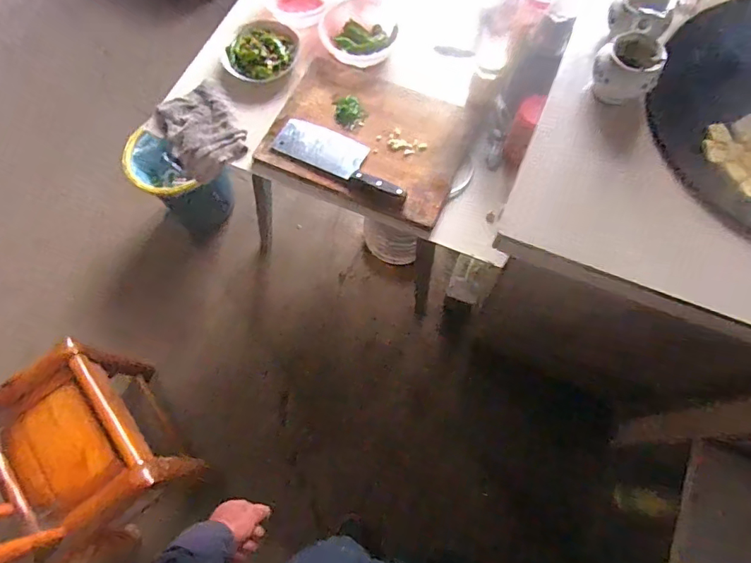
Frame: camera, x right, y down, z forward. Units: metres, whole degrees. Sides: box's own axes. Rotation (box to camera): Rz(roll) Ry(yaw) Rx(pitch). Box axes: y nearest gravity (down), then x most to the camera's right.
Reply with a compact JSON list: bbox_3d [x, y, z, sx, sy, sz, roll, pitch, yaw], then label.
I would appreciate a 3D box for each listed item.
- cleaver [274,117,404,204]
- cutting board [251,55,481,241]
[{"bbox_3d":[-0.060,-0.255,0.936,0.293,0.024,0.092,25,72,12],"label":"cleaver"},{"bbox_3d":[-0.015,-0.293,0.978,0.390,0.041,0.319,21,71,11],"label":"cutting board"}]

